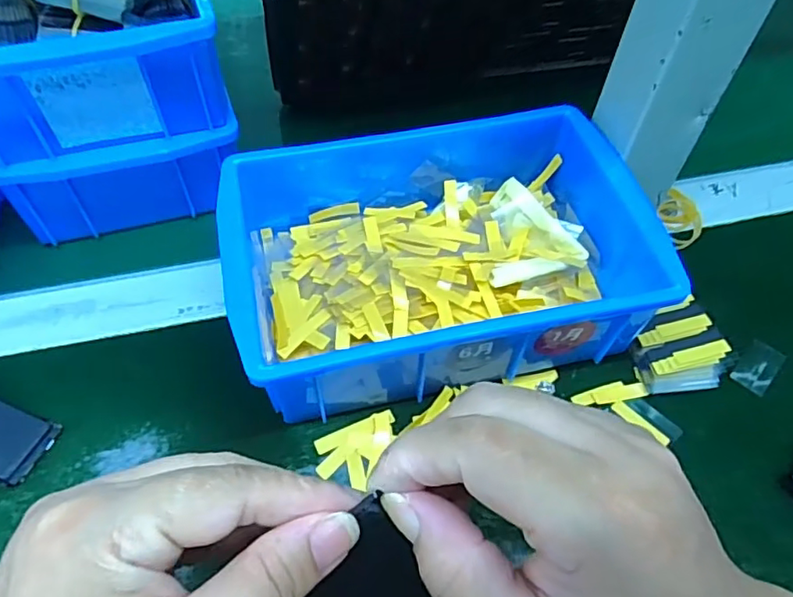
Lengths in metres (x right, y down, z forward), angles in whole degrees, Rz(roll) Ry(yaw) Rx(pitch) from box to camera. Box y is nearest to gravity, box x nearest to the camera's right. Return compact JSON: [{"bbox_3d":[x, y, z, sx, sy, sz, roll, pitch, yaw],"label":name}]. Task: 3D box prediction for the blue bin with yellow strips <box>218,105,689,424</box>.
[{"bbox_3d":[0.019,-0.021,0.302,0.197,0.070,0.144,-11,55,-11],"label":"blue bin with yellow strips"}]

